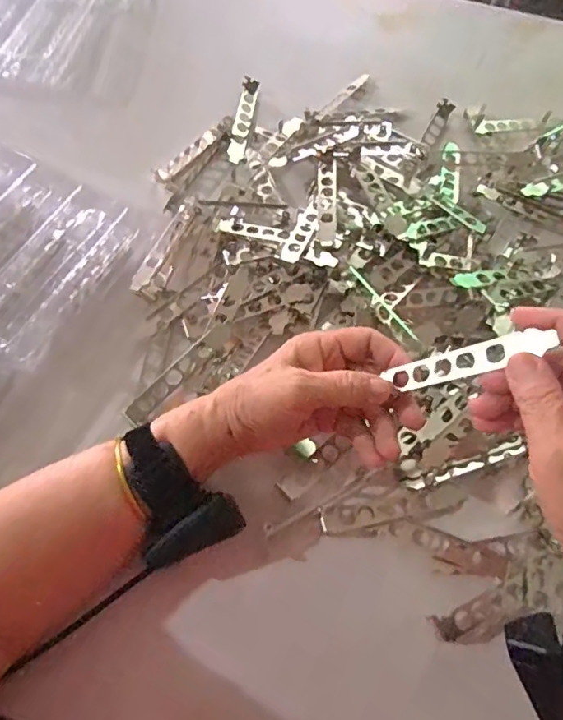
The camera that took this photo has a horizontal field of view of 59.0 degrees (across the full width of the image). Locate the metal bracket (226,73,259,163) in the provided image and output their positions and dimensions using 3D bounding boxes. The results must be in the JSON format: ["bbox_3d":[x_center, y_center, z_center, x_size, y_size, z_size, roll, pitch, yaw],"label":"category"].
[{"bbox_3d":[-0.043,-0.274,0.562,0.019,0.008,0.124,8,66,2],"label":"metal bracket"}]

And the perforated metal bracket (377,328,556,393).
[{"bbox_3d":[0.116,0.001,0.318,0.105,0.005,0.021,-19,50,39],"label":"perforated metal bracket"}]

